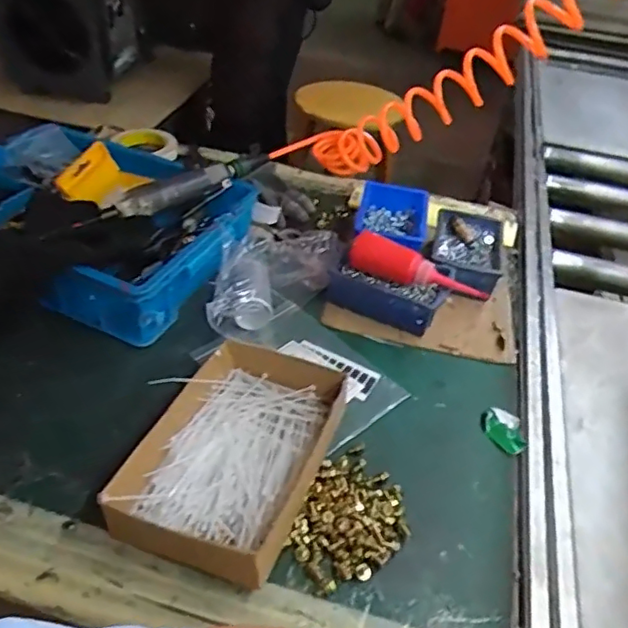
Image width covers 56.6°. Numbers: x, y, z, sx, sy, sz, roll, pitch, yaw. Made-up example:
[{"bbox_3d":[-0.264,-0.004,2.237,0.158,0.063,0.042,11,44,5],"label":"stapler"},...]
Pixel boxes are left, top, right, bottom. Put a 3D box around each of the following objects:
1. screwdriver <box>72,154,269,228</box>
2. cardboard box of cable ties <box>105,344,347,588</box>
[{"bbox_3d":[-0.169,-0.162,0.744,0.033,0.032,0.274,33,46,27],"label":"screwdriver"},{"bbox_3d":[-0.067,0.125,0.525,0.142,0.061,0.226,18,41,12],"label":"cardboard box of cable ties"}]

